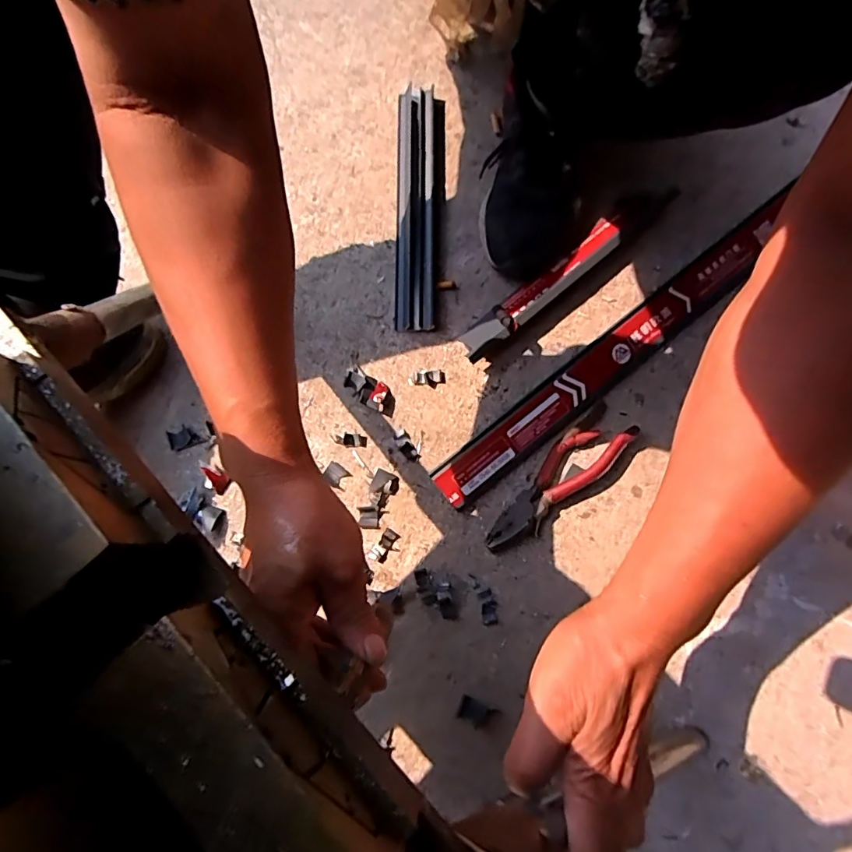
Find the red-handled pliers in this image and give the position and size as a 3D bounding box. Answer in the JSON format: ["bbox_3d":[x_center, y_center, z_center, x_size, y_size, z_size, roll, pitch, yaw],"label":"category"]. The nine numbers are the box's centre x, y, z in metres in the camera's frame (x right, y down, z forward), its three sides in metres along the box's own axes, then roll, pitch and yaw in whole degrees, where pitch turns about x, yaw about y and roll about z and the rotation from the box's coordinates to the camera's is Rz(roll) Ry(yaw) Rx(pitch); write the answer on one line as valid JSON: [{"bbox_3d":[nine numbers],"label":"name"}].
[{"bbox_3d":[0.139,0.055,0.530,0.194,0.032,0.050,-39,82,-8],"label":"red-handled pliers"}]

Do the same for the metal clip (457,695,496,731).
[{"bbox_3d":[0.047,0.285,0.496,0.030,0.005,0.023,26,80,4],"label":"metal clip"}]

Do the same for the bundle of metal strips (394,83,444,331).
[{"bbox_3d":[-0.008,-0.269,0.610,0.057,0.019,0.314,1,79,0],"label":"bundle of metal strips"}]

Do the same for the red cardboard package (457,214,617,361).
[{"bbox_3d":[0.139,-0.163,0.576,0.240,0.039,0.043,-39,82,-8],"label":"red cardboard package"}]

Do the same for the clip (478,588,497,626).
[{"bbox_3d":[0.065,0.188,0.518,0.017,0.007,0.035,-11,79,-3],"label":"clip"}]

